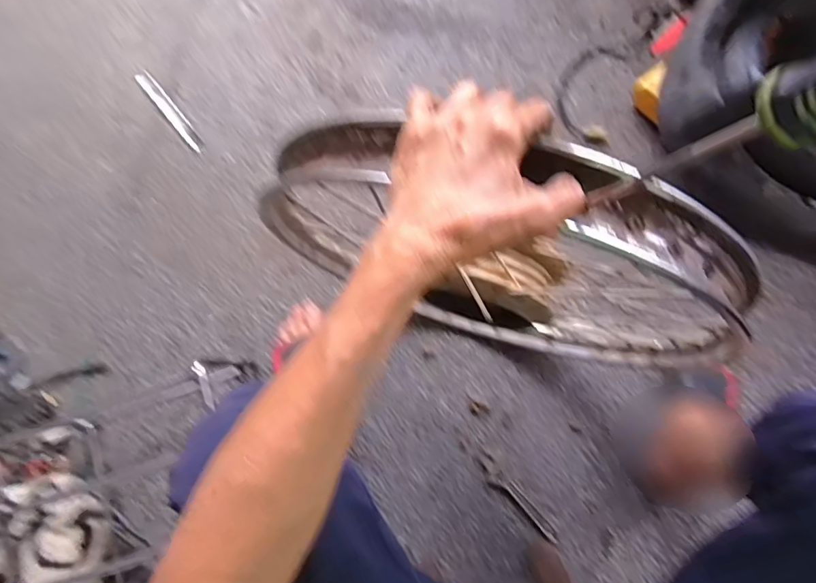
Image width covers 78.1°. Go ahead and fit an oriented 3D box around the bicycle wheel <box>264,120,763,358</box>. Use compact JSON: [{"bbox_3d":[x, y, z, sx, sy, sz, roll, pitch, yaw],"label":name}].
[{"bbox_3d":[0.075,-0.019,0.499,0.447,0.409,0.060,19,78,6],"label":"bicycle wheel"}]

